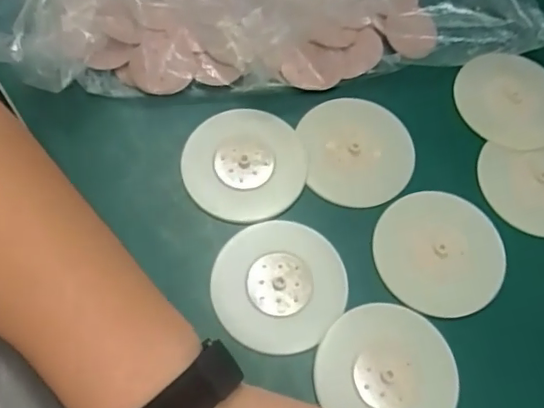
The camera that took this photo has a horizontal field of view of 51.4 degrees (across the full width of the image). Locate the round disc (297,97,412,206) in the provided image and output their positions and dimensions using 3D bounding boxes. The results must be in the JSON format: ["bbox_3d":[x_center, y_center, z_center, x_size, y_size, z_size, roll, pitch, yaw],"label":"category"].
[{"bbox_3d":[0.062,-0.039,0.407,0.077,0.010,0.082,-7,67,-6],"label":"round disc"}]

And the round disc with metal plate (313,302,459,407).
[{"bbox_3d":[0.071,0.099,0.343,0.082,0.006,0.075,1,66,-3],"label":"round disc with metal plate"}]

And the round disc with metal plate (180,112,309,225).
[{"bbox_3d":[-0.019,-0.029,0.394,0.082,0.006,0.083,1,66,-3],"label":"round disc with metal plate"}]

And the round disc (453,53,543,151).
[{"bbox_3d":[0.185,-0.080,0.436,0.086,0.006,0.073,30,81,7],"label":"round disc"}]

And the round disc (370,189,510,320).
[{"bbox_3d":[0.111,0.032,0.374,0.082,0.007,0.082,1,66,-3],"label":"round disc"}]

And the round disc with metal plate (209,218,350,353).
[{"bbox_3d":[0.005,0.051,0.361,0.080,0.005,0.085,1,66,-3],"label":"round disc with metal plate"}]

